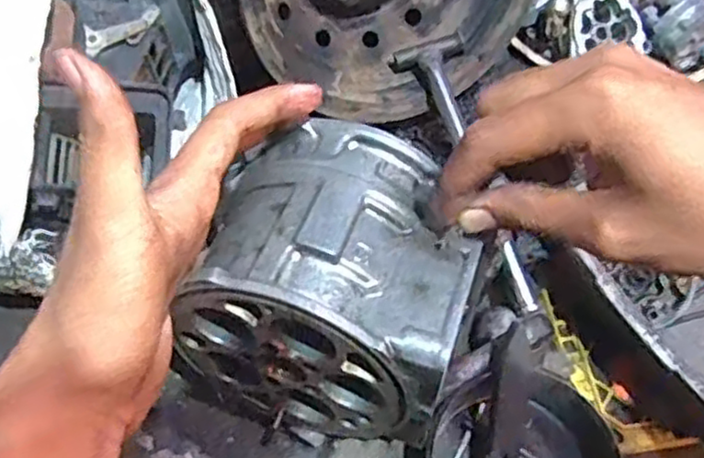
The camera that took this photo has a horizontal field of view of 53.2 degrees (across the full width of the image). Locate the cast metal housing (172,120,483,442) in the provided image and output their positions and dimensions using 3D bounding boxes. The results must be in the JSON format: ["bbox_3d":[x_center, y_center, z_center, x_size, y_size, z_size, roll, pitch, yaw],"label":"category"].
[{"bbox_3d":[-0.008,0.023,0.330,0.118,0.100,0.122,17,65,9],"label":"cast metal housing"}]

